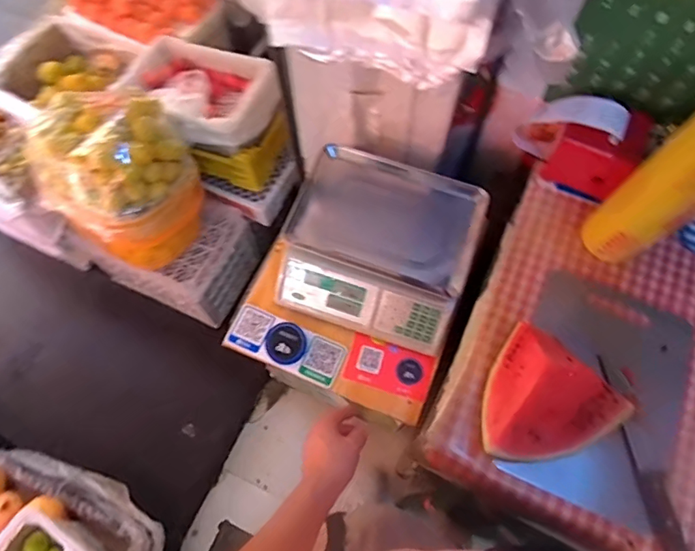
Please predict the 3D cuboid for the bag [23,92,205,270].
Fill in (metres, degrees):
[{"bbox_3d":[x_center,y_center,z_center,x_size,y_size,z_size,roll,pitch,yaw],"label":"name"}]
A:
[{"bbox_3d":[-0.561,-0.236,1.213,0.309,0.335,0.307,19,68,9],"label":"bag"}]

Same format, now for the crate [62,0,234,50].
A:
[{"bbox_3d":[-0.624,-0.836,1.553,0.441,0.144,0.244,26,69,12],"label":"crate"}]

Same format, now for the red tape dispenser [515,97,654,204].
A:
[{"bbox_3d":[0.396,-0.227,0.841,0.190,0.138,0.115,29,70,13],"label":"red tape dispenser"}]

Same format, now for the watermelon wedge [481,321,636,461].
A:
[{"bbox_3d":[0.266,0.173,0.658,0.178,0.100,0.176,41,73,17],"label":"watermelon wedge"}]

